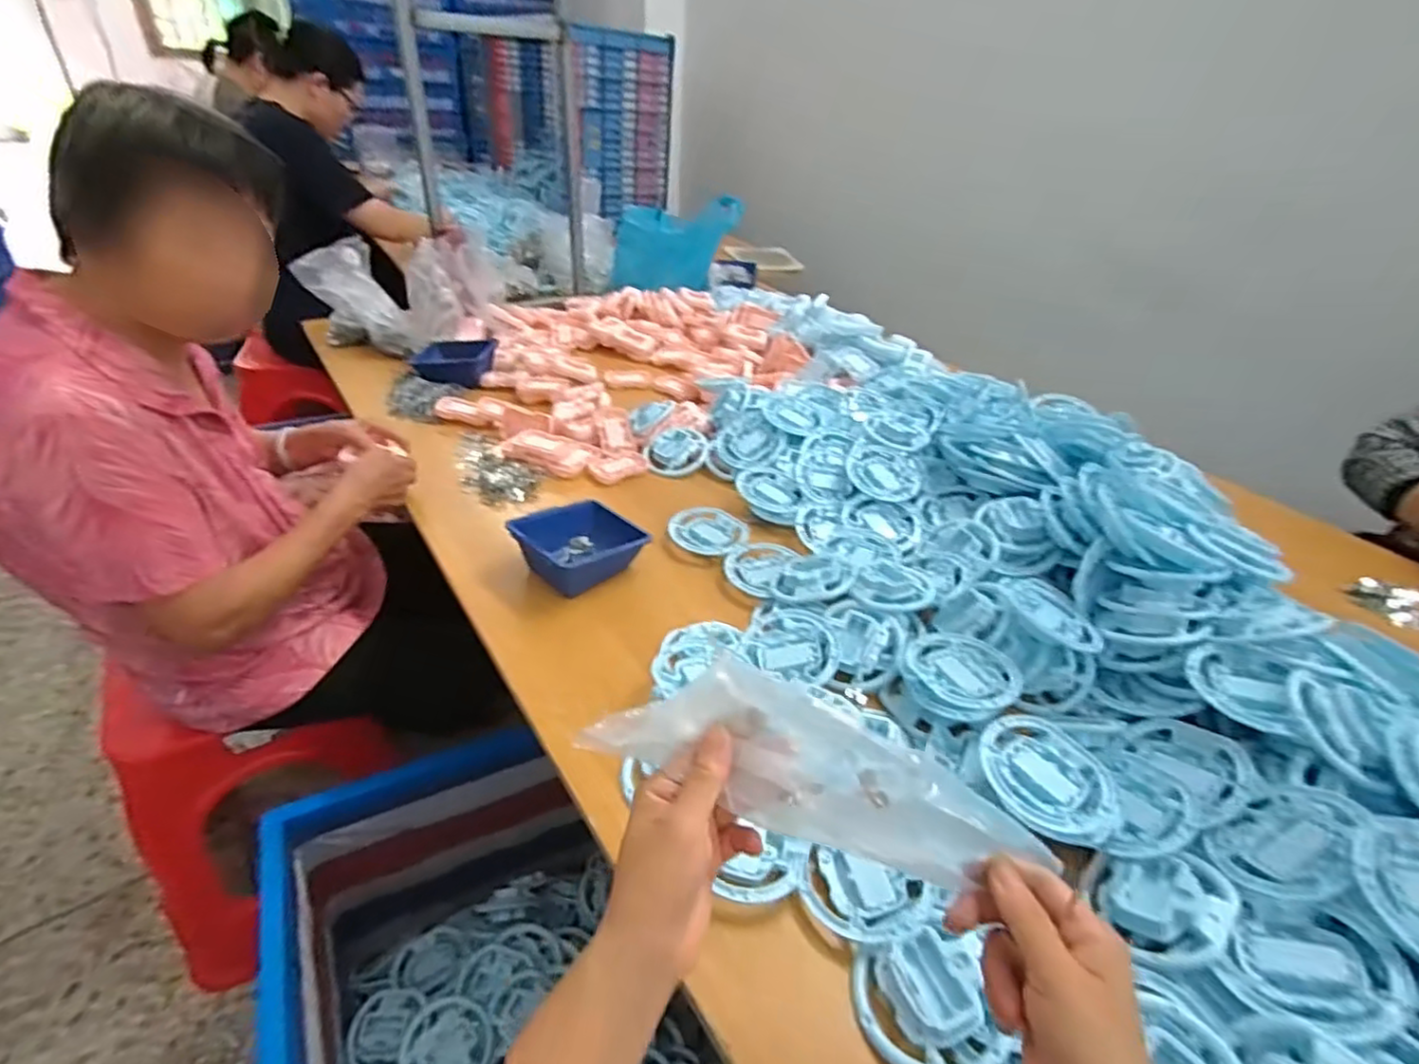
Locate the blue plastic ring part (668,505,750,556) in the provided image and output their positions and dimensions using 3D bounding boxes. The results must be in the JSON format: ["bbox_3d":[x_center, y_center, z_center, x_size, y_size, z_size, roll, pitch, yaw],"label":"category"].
[{"bbox_3d":[-0.005,-0.006,0.913,0.100,0.011,0.114,-15,40,-26],"label":"blue plastic ring part"}]

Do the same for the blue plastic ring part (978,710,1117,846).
[{"bbox_3d":[0.286,0.205,0.564,0.110,0.015,0.105,24,39,25],"label":"blue plastic ring part"}]

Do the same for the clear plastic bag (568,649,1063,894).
[{"bbox_3d":[0.058,0.127,0.361,0.229,0.073,0.030,21,-8,3],"label":"clear plastic bag"}]

